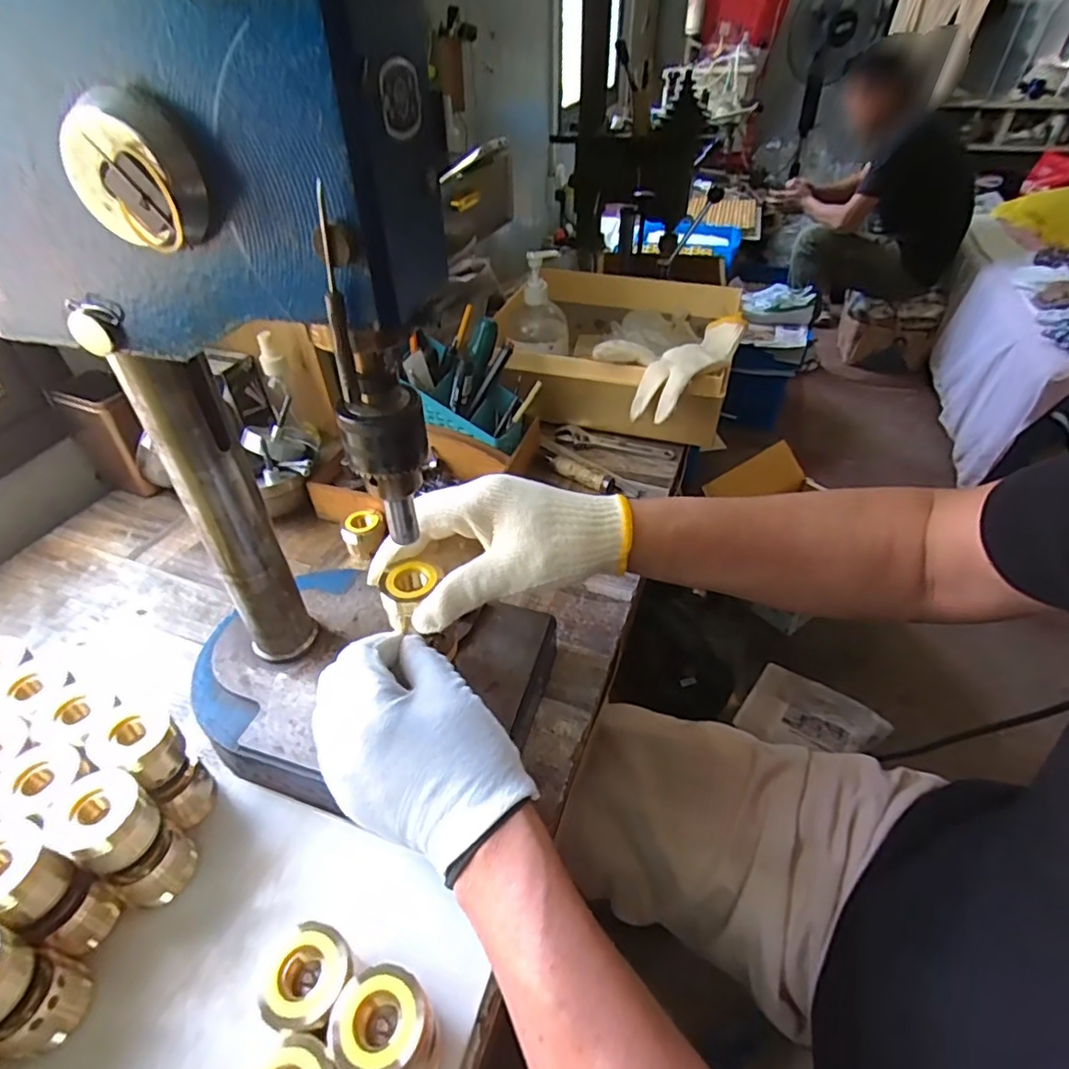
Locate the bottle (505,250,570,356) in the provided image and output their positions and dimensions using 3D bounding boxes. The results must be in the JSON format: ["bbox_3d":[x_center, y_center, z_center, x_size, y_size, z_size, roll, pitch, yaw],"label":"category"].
[{"bbox_3d":[0.007,-0.290,0.745,0.081,0.127,0.058,-1,43,1],"label":"bottle"}]

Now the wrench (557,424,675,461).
[{"bbox_3d":[0.095,-0.109,0.712,0.145,0.012,0.038,16,46,18],"label":"wrench"}]

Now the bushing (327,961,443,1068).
[{"bbox_3d":[-0.069,0.234,0.275,0.043,0.077,0.041,-1,43,1],"label":"bushing"}]

